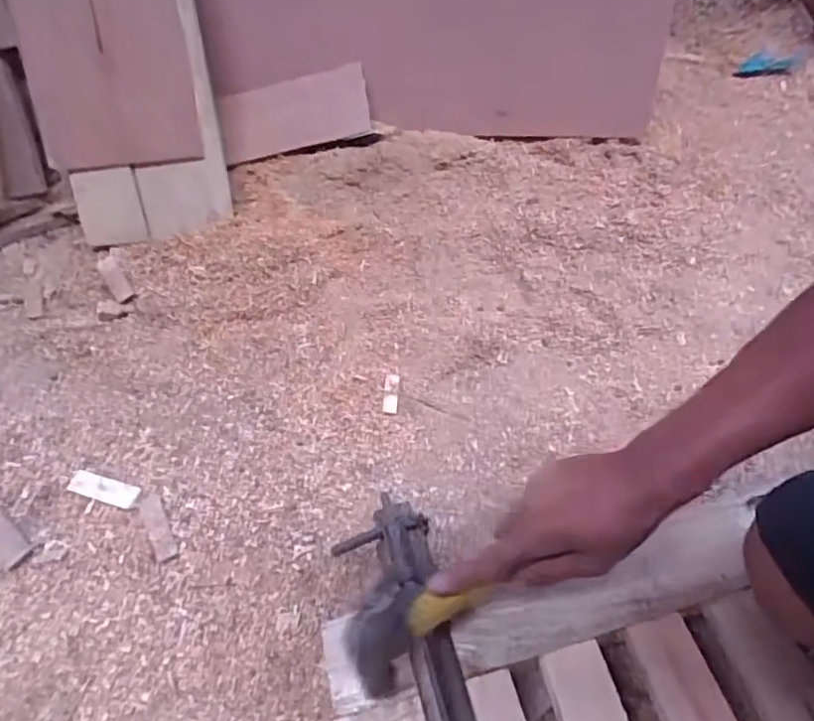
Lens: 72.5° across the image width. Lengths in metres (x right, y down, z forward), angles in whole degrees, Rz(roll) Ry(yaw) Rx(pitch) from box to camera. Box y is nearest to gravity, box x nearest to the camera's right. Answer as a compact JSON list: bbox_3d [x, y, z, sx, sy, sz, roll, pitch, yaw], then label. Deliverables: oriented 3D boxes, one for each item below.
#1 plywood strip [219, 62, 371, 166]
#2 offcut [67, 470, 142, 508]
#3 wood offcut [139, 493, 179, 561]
[{"bbox_3d":[-0.158,-0.346,0.777,0.207,0.088,0.017,-12,17,1],"label":"plywood strip"},{"bbox_3d":[-0.354,0.150,0.647,0.087,0.004,0.027,13,56,10],"label":"offcut"},{"bbox_3d":[-0.274,0.183,0.612,0.023,0.006,0.083,-29,56,-16],"label":"wood offcut"}]

